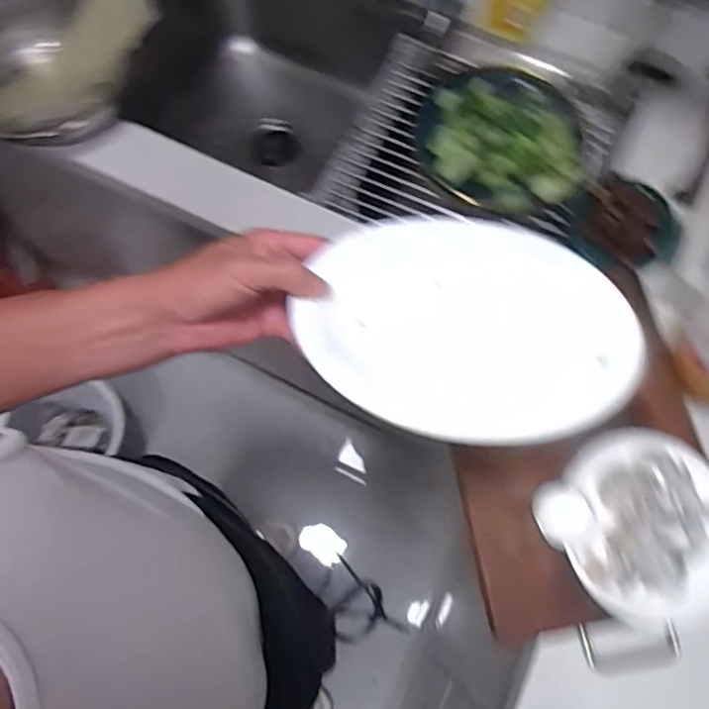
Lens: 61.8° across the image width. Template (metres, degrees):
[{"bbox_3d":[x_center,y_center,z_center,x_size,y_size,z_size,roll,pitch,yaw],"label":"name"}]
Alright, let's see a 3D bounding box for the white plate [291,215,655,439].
[{"bbox_3d":[0.084,-0.024,0.448,0.240,0.020,0.178,9,71,2],"label":"white plate"}]

